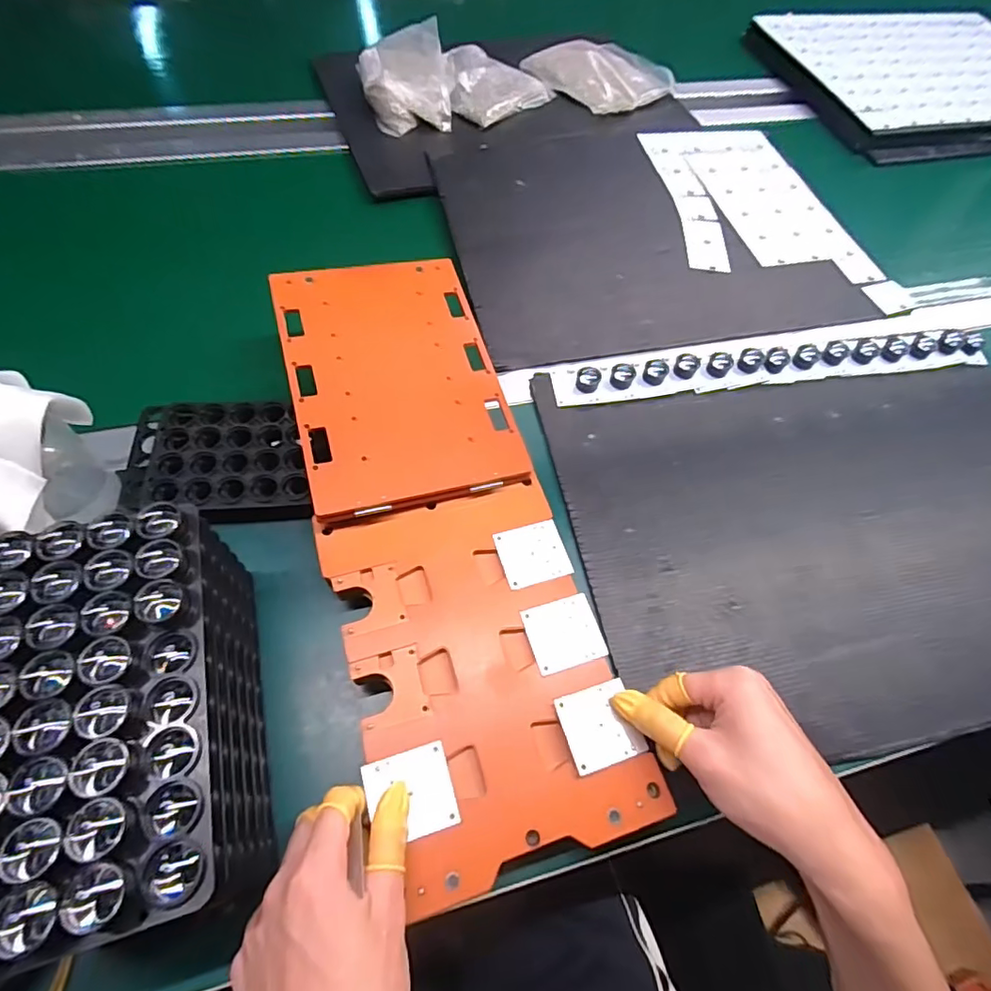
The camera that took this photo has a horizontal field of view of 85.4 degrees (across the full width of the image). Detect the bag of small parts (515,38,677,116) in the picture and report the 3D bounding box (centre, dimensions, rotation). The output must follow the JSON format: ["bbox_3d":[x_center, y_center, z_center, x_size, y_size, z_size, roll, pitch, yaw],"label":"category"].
[{"bbox_3d":[0.145,-0.611,0.777,0.177,0.024,0.152,41,67,18],"label":"bag of small parts"}]

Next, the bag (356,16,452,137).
[{"bbox_3d":[-0.118,-0.544,0.703,0.116,0.052,0.140,-9,62,-7],"label":"bag"}]

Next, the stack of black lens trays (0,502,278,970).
[{"bbox_3d":[-0.189,0.121,0.290,0.099,0.119,0.196,-15,63,-10],"label":"stack of black lens trays"}]

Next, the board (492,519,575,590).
[{"bbox_3d":[0.027,0.042,0.385,0.047,0.004,0.043,-14,64,-12],"label":"board"}]

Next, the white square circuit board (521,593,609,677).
[{"bbox_3d":[0.046,0.091,0.358,0.047,0.004,0.044,-14,62,-12],"label":"white square circuit board"}]

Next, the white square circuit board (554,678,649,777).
[{"bbox_3d":[0.064,0.141,0.329,0.044,0.005,0.044,-15,63,-10],"label":"white square circuit board"}]

